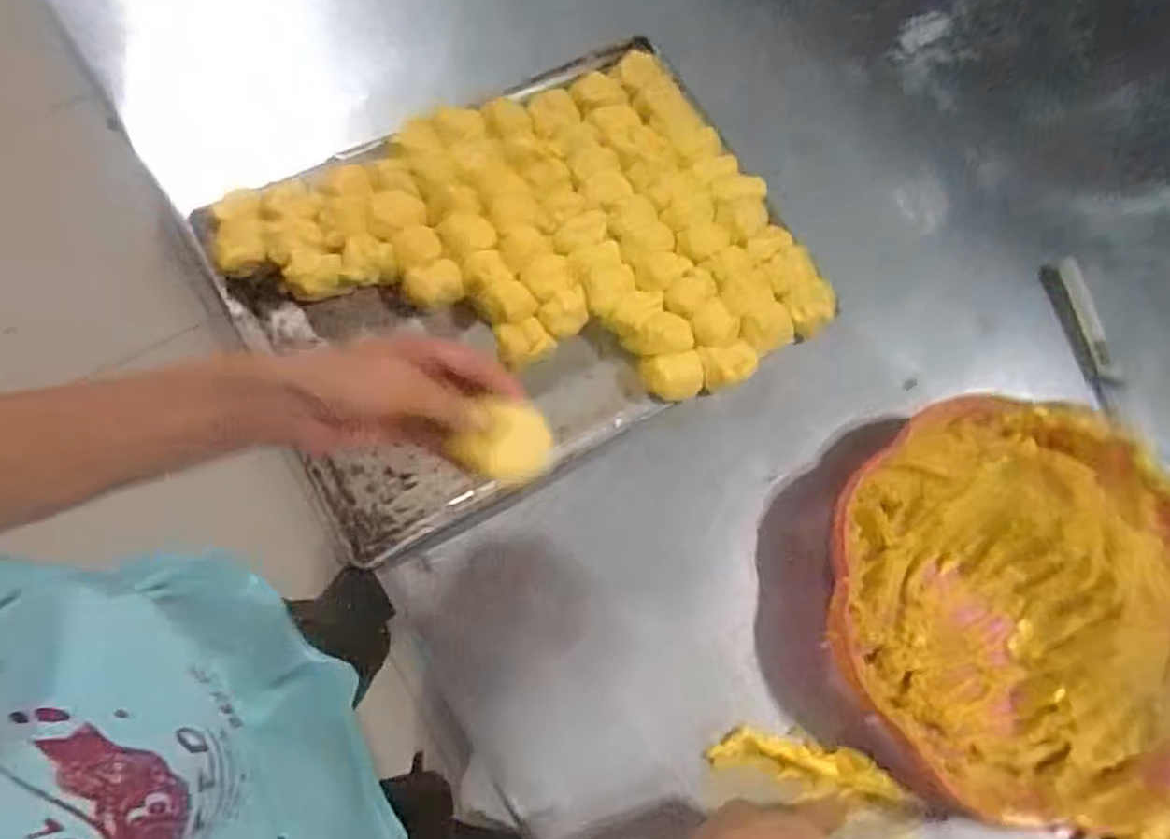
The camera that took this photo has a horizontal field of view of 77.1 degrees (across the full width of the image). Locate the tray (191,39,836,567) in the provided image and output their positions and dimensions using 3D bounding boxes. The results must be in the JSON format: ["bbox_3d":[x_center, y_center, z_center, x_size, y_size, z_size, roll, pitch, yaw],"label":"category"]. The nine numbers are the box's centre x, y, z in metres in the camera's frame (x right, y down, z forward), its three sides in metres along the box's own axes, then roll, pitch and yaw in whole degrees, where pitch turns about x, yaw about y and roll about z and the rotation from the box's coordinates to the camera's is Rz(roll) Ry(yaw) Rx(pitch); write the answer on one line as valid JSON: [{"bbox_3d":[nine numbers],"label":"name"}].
[{"bbox_3d":[-0.055,-0.117,0.607,0.423,0.063,0.319,-27,75,-10],"label":"tray"}]

